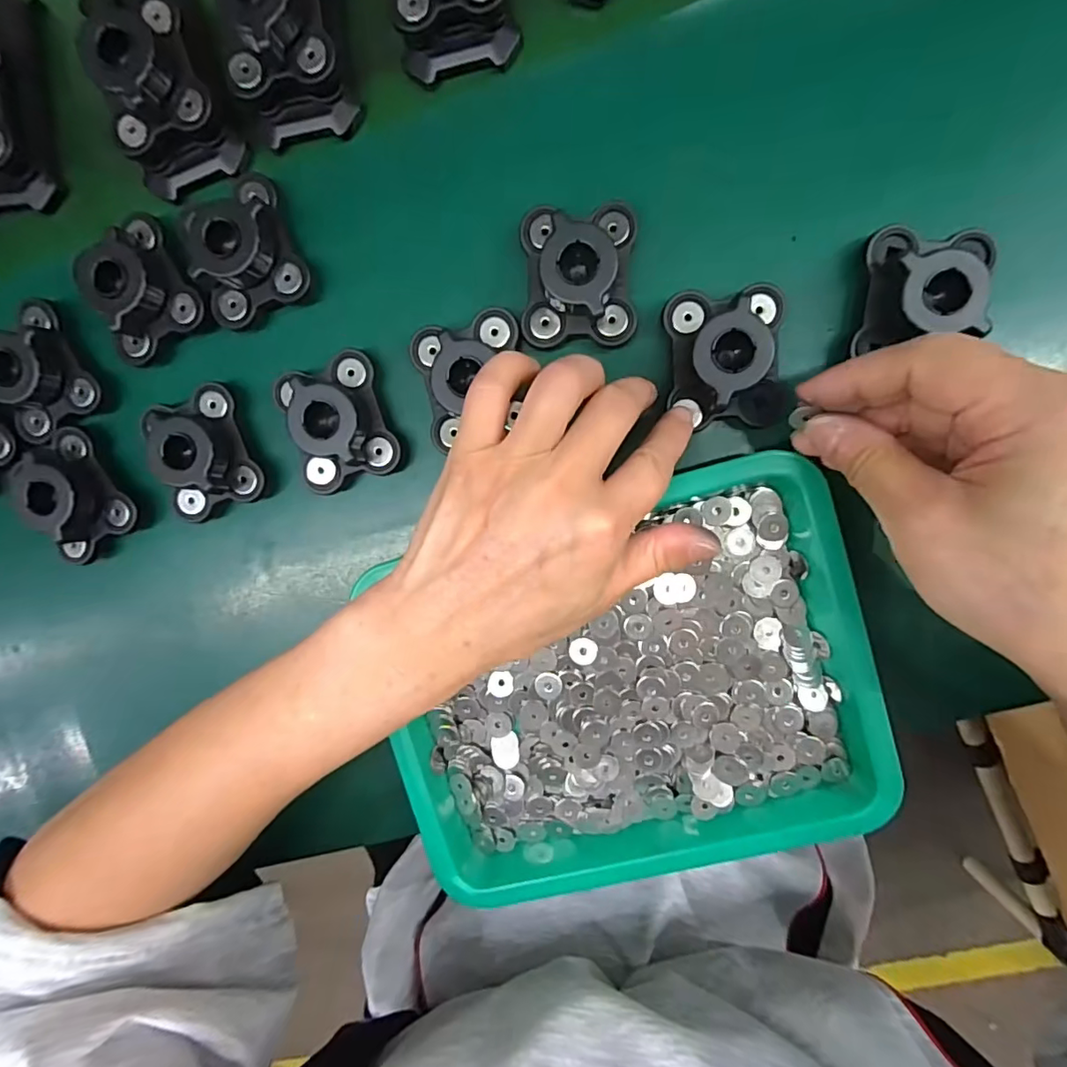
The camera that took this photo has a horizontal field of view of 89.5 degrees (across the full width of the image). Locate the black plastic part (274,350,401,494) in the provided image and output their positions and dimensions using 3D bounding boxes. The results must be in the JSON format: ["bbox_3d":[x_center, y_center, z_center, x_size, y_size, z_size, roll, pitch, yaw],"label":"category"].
[{"bbox_3d":[-0.093,-0.052,0.252,0.045,0.028,0.056,-17,96,8],"label":"black plastic part"}]

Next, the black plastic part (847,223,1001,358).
[{"bbox_3d":[0.160,-0.099,0.216,0.046,0.019,0.051,8,99,5],"label":"black plastic part"}]

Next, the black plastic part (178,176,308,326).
[{"bbox_3d":[-0.137,-0.132,0.250,0.049,0.032,0.058,-20,96,9],"label":"black plastic part"}]

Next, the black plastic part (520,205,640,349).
[{"bbox_3d":[0.019,-0.113,0.232,0.048,0.019,0.057,0,99,6],"label":"black plastic part"}]

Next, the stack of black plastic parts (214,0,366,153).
[{"bbox_3d":[-0.118,-0.239,0.241,0.059,0.043,0.107,-6,94,6],"label":"stack of black plastic parts"}]

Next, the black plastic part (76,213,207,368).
[{"bbox_3d":[-0.190,-0.116,0.251,0.045,0.020,0.054,-31,94,10],"label":"black plastic part"}]

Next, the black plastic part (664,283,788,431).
[{"bbox_3d":[0.083,-0.077,0.230,0.048,0.021,0.057,-2,94,8],"label":"black plastic part"}]

